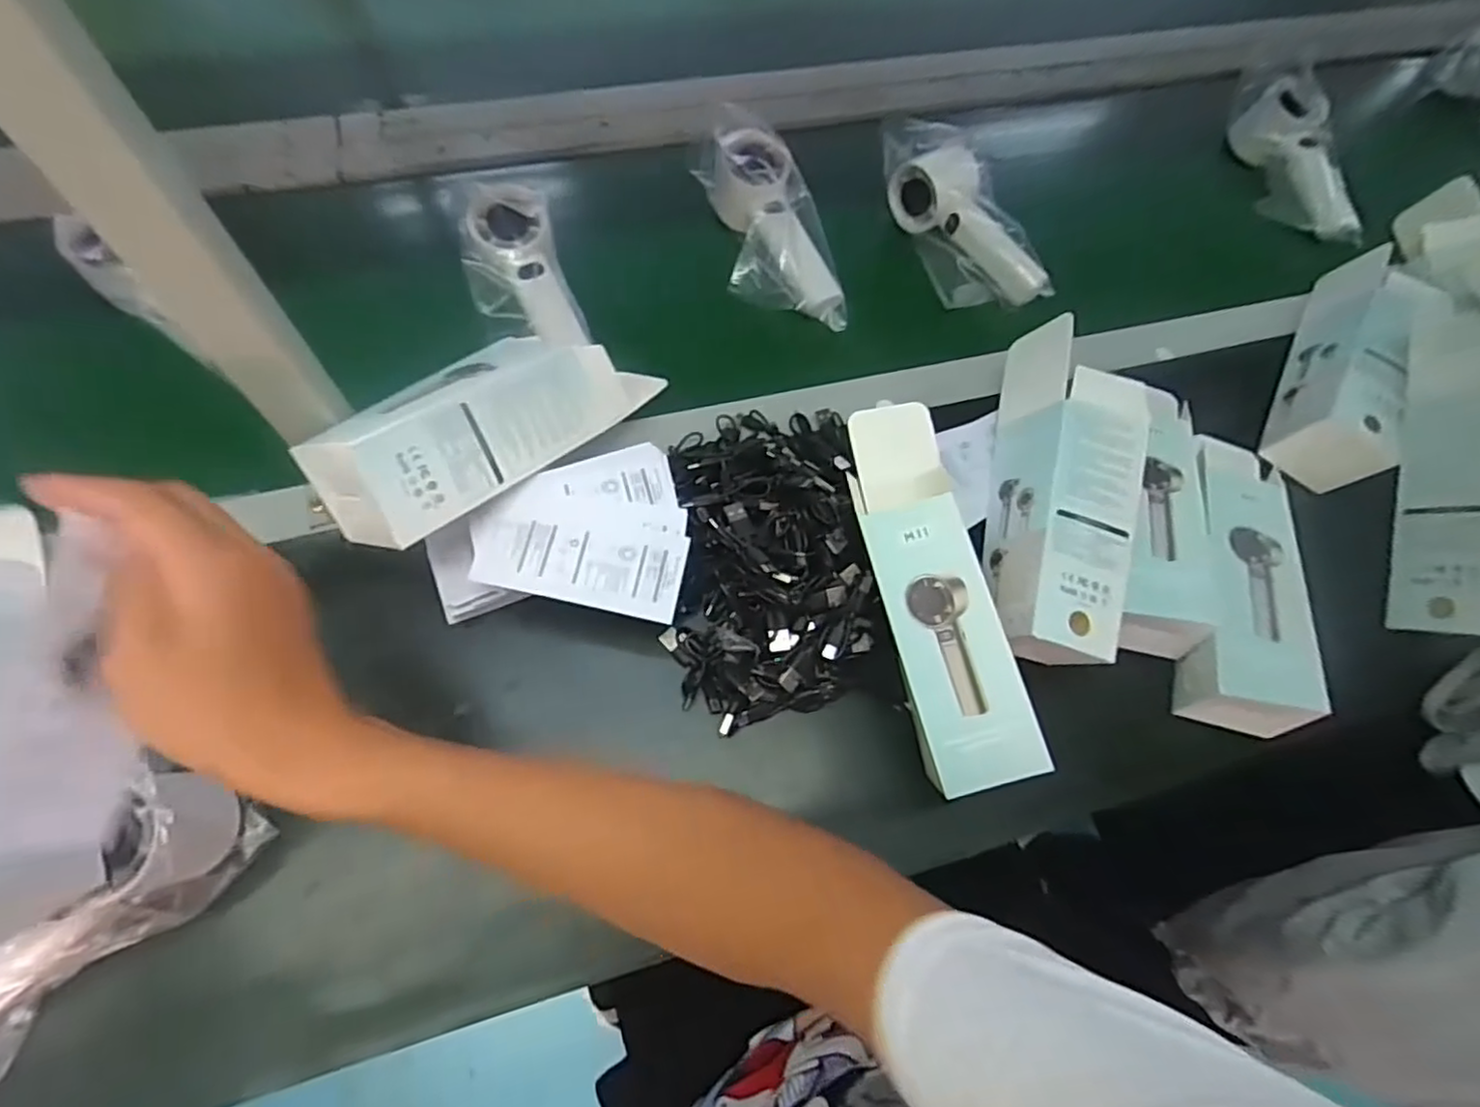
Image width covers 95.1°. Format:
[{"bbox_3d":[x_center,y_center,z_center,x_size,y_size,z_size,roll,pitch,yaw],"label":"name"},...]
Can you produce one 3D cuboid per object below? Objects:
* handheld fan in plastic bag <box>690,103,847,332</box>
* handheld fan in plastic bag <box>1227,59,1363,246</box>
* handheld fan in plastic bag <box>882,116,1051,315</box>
[{"bbox_3d":[0.022,-0.271,0.555,0.084,0.052,0.194,-23,84,-12],"label":"handheld fan in plastic bag"},{"bbox_3d":[0.533,-0.377,0.651,0.074,0.061,0.193,-13,80,-8],"label":"handheld fan in plastic bag"},{"bbox_3d":[0.183,-0.285,0.583,0.074,0.058,0.188,-31,86,-15],"label":"handheld fan in plastic bag"}]

